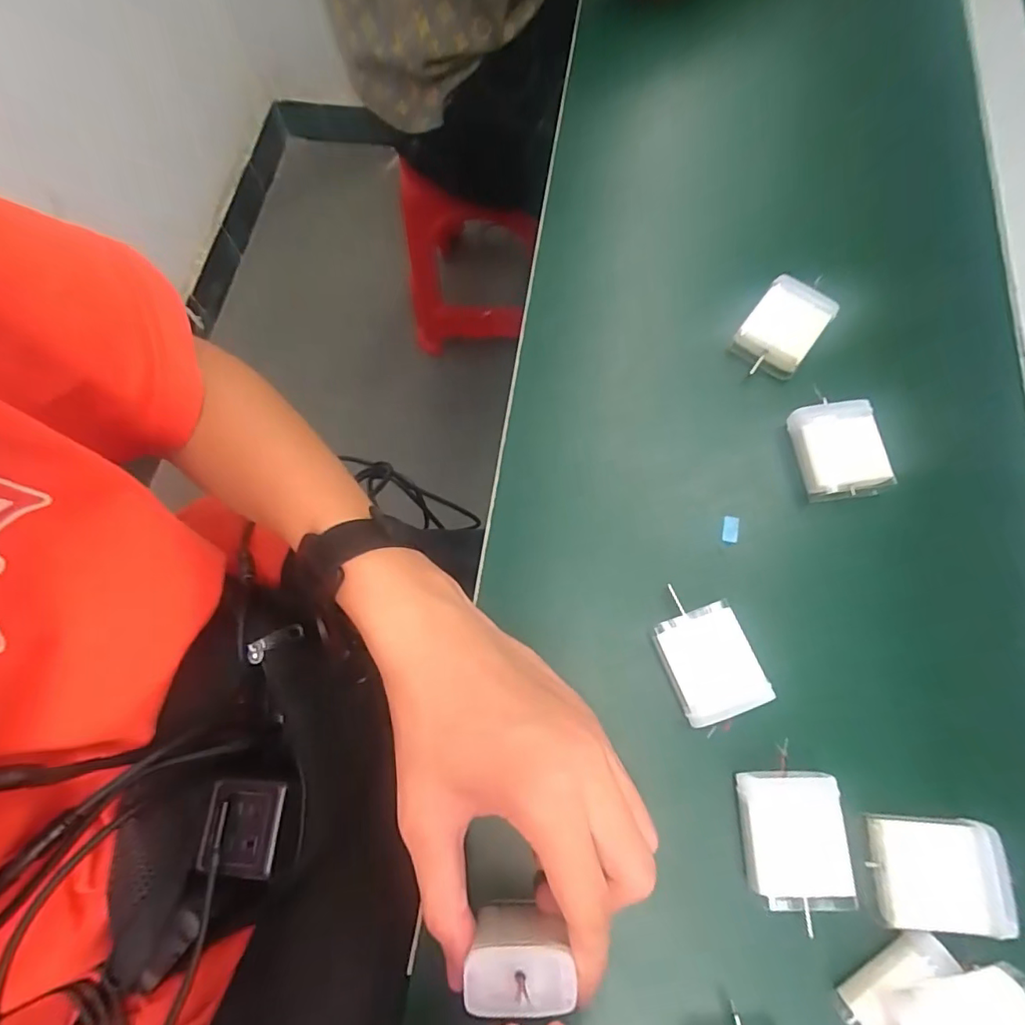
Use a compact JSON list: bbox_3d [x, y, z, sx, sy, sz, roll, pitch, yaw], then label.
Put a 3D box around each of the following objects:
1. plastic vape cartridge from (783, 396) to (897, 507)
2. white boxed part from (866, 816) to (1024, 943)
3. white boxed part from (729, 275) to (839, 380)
[{"bbox_3d":[0.178,-0.034,0.290,0.043,0.019,0.050,-4,72,0],"label":"plastic vape cartridge"},{"bbox_3d":[0.183,0.155,0.227,0.051,0.010,0.041,0,72,1],"label":"white boxed part"},{"bbox_3d":[0.161,-0.110,0.316,0.040,0.022,0.052,35,76,12],"label":"white boxed part"}]

